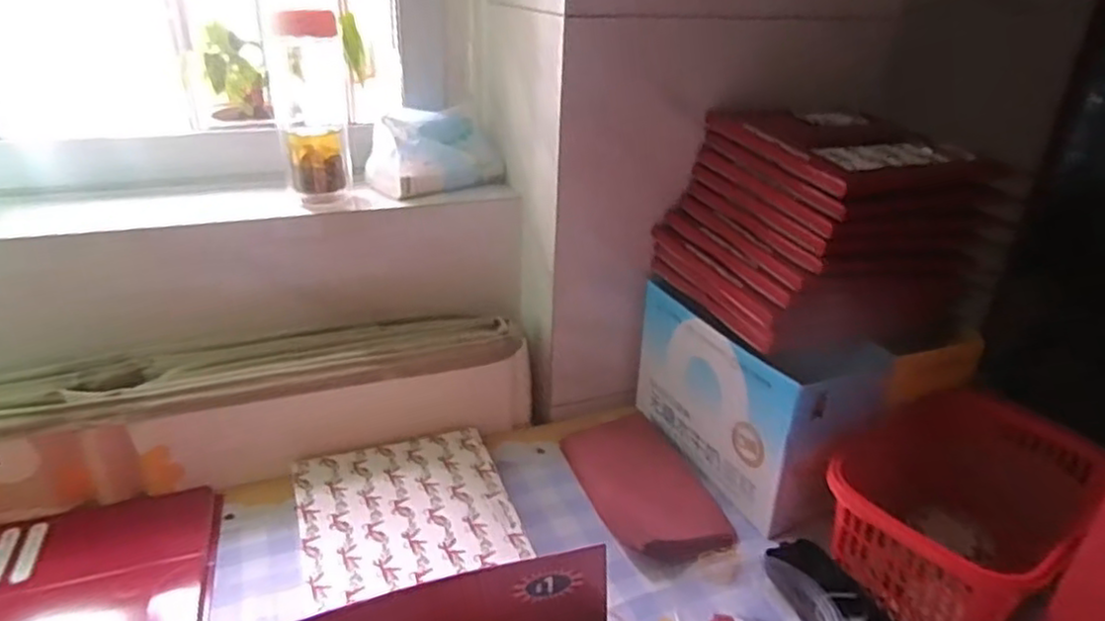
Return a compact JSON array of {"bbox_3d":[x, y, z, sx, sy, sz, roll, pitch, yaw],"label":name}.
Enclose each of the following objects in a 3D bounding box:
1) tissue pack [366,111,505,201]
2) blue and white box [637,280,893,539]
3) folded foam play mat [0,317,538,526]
[{"bbox_3d":[-0.129,-0.179,0.772,0.133,0.075,0.081,-17,33,-34],"label":"tissue pack"},{"bbox_3d":[0.196,0.077,0.690,0.121,0.156,0.247,-12,30,-26],"label":"blue and white box"},{"bbox_3d":[-0.354,0.093,0.655,0.692,0.098,0.111,-8,28,-20],"label":"folded foam play mat"}]

